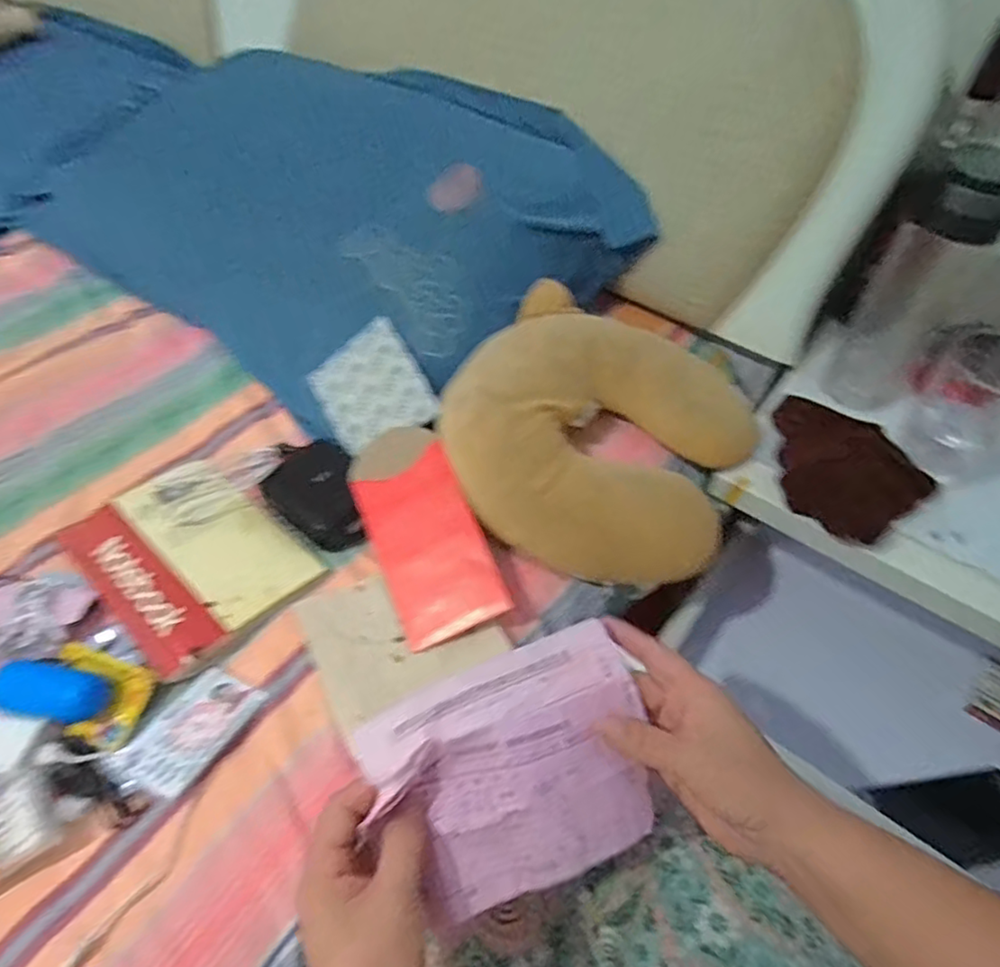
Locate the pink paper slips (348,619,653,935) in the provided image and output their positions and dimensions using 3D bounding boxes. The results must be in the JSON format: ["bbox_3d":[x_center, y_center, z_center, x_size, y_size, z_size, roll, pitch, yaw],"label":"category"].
[{"bbox_3d":[0.012,0.162,0.357,0.153,0.028,0.122,-18,87,-13],"label":"pink paper slips"}]

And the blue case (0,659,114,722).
[{"bbox_3d":[-0.308,0.144,0.438,0.076,0.021,0.035,8,53,4],"label":"blue case"}]

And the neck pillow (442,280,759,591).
[{"bbox_3d":[0.092,-0.051,0.591,0.259,0.077,0.276,23,55,15],"label":"neck pillow"}]

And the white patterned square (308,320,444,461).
[{"bbox_3d":[-0.122,-0.087,0.604,0.101,0.013,0.129,-37,67,10],"label":"white patterned square"}]

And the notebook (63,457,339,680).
[{"bbox_3d":[-0.261,0.057,0.534,0.198,0.011,0.137,34,53,26],"label":"notebook"}]

